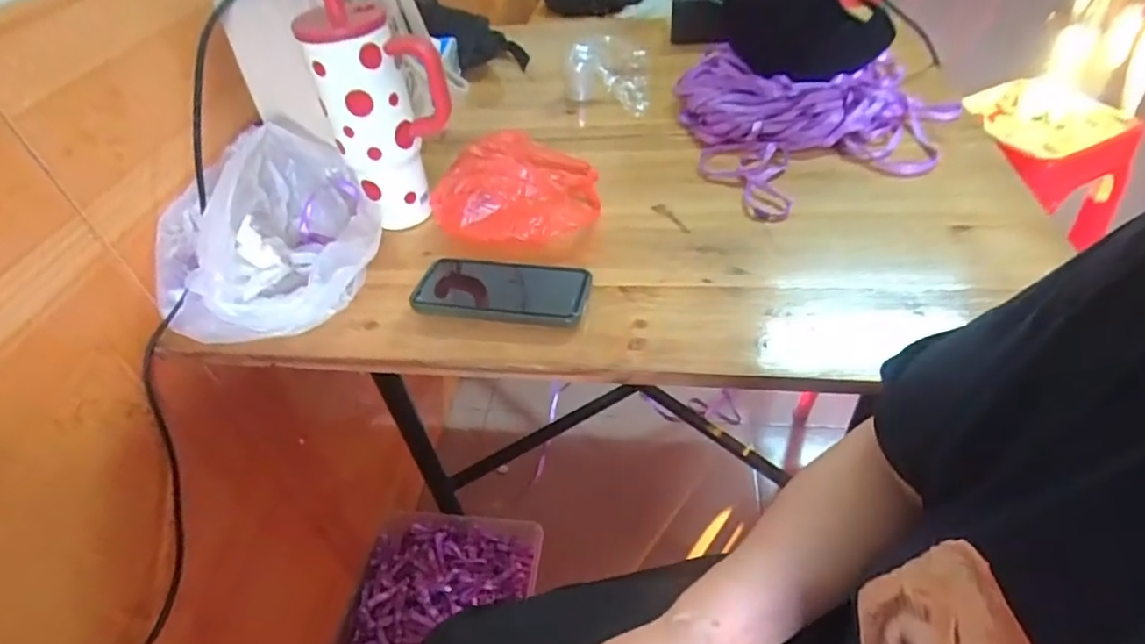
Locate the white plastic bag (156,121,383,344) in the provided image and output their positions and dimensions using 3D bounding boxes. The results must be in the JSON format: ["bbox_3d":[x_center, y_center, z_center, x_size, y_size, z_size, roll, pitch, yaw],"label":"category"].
[{"bbox_3d":[-0.310,-0.101,0.598,0.208,0.094,0.274,-15,45,-9],"label":"white plastic bag"}]

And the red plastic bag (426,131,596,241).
[{"bbox_3d":[-0.058,-0.157,0.664,0.176,0.054,0.187,2,45,9],"label":"red plastic bag"}]

